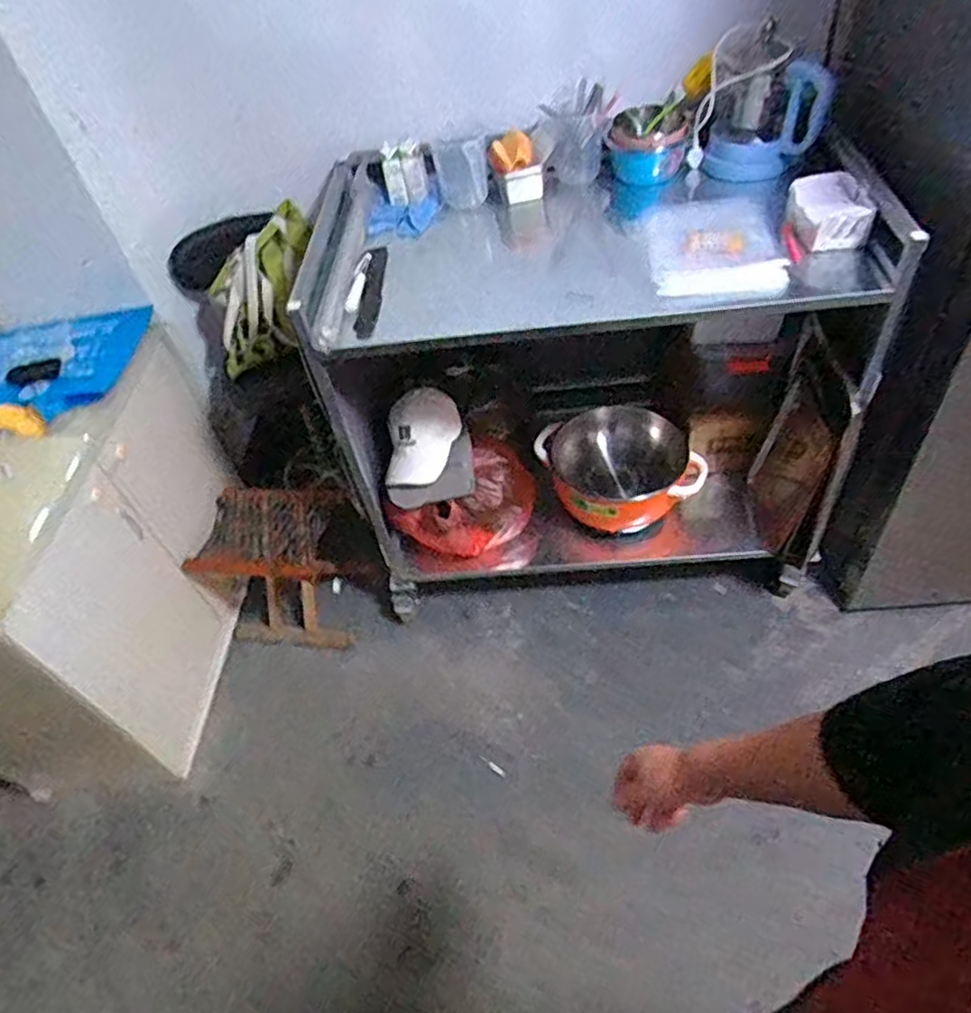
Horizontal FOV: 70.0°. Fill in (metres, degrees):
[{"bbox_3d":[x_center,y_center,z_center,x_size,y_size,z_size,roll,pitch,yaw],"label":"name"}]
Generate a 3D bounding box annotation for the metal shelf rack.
[{"bbox_3d":[0.236,-0.285,1.599,1.093,0.891,0.602,-3,48,8],"label":"metal shelf rack"}]

